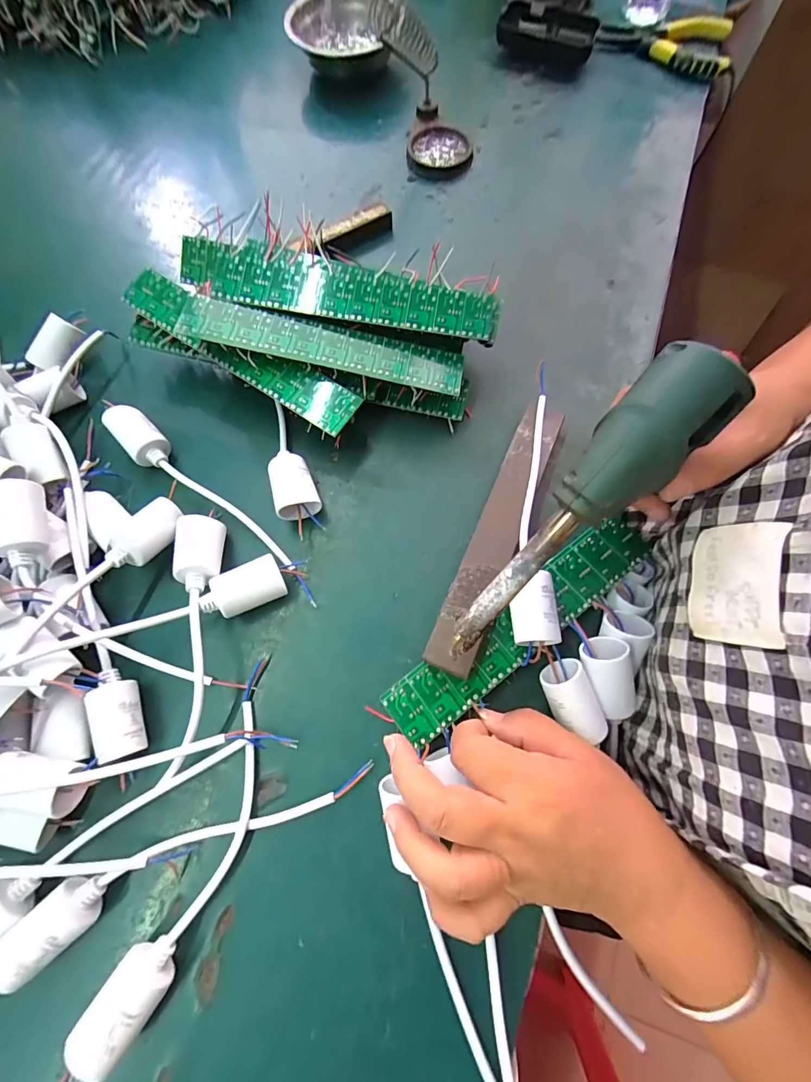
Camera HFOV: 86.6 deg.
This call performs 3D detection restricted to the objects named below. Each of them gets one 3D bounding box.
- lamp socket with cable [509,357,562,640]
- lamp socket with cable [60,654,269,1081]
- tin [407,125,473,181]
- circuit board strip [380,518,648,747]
[{"bbox_3d":[0.085,-0.031,0.294,0.029,0.022,0.201,4,71,1],"label":"lamp socket with cable"},{"bbox_3d":[-0.117,0.174,0.245,0.037,0.030,0.208,19,72,6],"label":"lamp socket with cable"},{"bbox_3d":[0.033,-0.376,0.416,0.061,0.014,0.058,0,71,0],"label":"tin"},{"bbox_3d":[0.075,0.053,0.281,0.201,0.006,0.039,-38,75,-10],"label":"circuit board strip"}]

